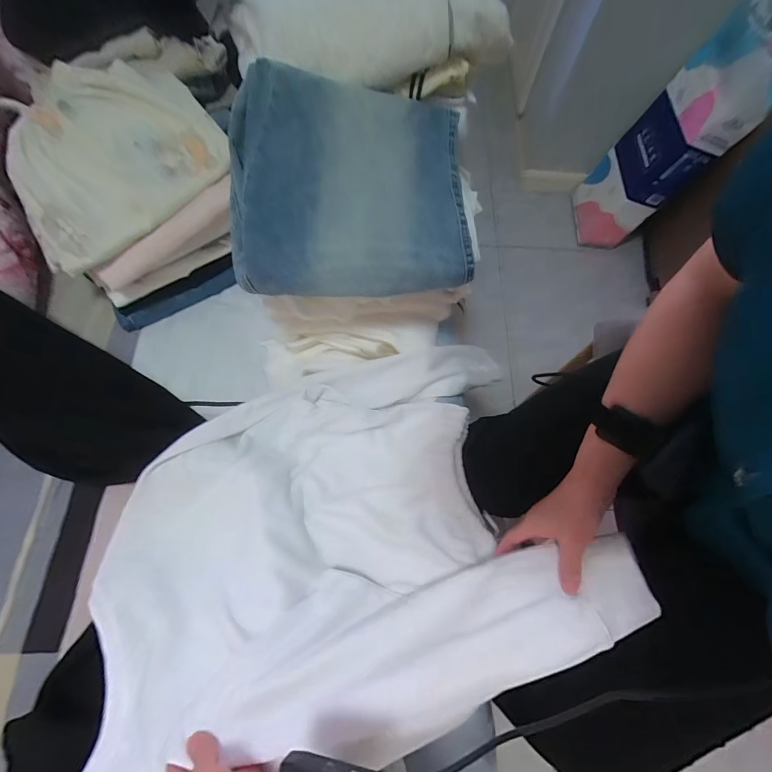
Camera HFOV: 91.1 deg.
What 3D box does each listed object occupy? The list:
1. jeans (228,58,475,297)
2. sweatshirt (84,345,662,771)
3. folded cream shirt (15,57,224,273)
[{"bbox_3d":[-0.039,-0.232,0.444,0.271,0.063,0.245,-3,86,-13],"label":"jeans"},{"bbox_3d":[-0.070,0.171,0.455,0.568,0.136,0.409,-19,71,-10],"label":"sweatshirt"},{"bbox_3d":[-0.402,-0.330,0.540,0.237,0.078,0.289,42,72,13],"label":"folded cream shirt"}]

